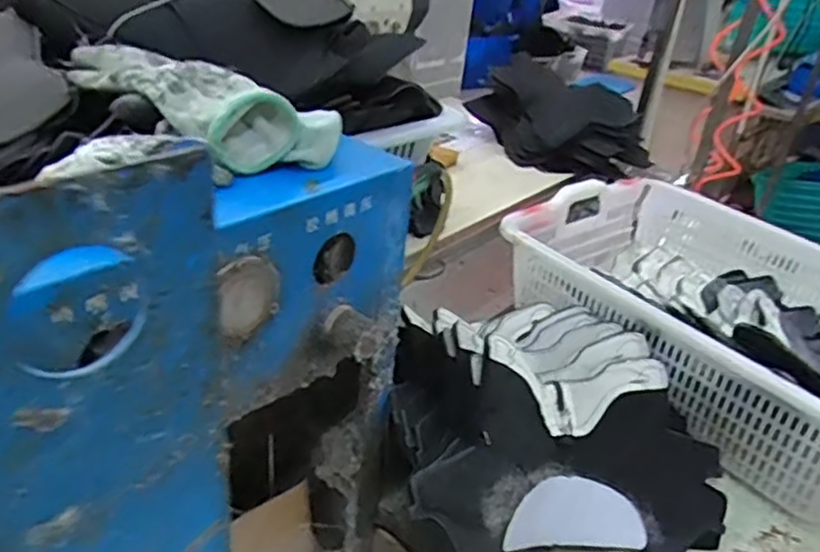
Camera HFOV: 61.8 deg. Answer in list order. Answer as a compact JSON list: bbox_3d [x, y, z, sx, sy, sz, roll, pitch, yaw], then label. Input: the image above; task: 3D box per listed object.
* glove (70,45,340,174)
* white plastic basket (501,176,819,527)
[{"bbox_3d":[-0.144,-0.129,0.500,0.195,0.045,0.104,21,33,22],"label":"glove"},{"bbox_3d":[0.440,0.065,0.944,0.536,0.185,0.473,29,37,33],"label":"white plastic basket"}]

